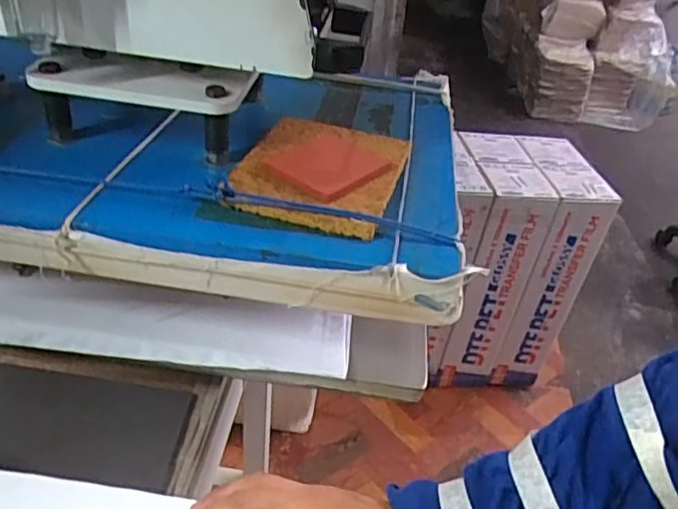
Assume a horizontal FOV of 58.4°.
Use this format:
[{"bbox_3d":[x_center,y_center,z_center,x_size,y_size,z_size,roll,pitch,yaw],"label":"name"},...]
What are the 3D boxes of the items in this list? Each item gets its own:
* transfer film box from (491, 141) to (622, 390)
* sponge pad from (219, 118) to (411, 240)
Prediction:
[{"bbox_3d":[0.538,0.036,1.702,0.177,0.643,0.316,2,36,-6],"label":"transfer film box"},{"bbox_3d":[-0.016,-0.080,0.568,0.139,0.017,0.168,14,37,9],"label":"sponge pad"}]

